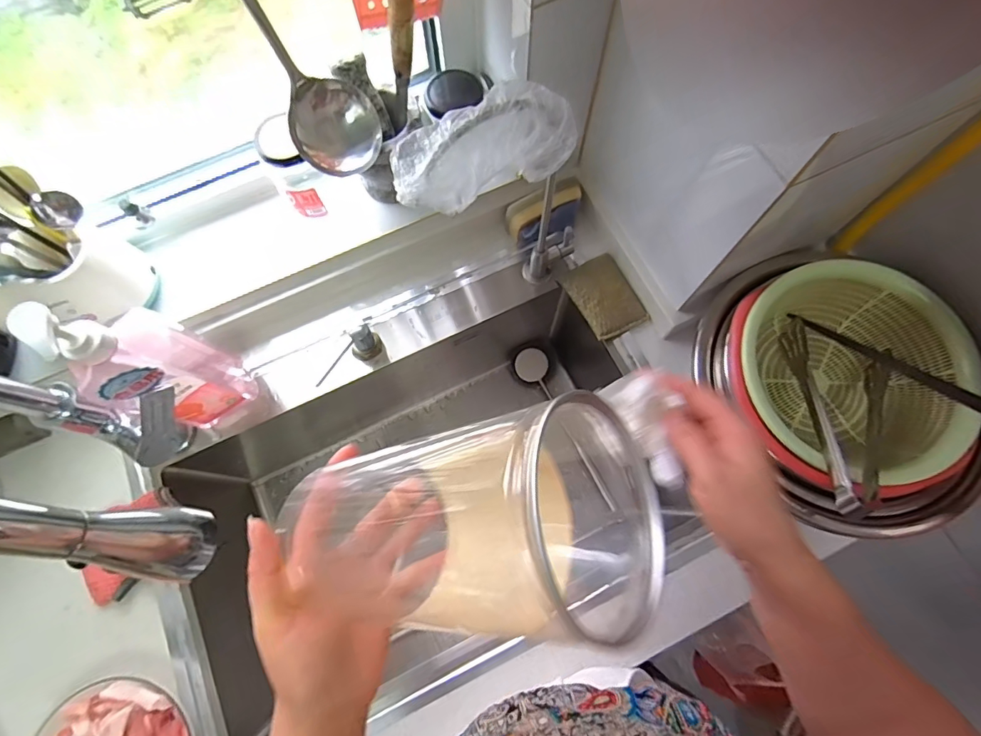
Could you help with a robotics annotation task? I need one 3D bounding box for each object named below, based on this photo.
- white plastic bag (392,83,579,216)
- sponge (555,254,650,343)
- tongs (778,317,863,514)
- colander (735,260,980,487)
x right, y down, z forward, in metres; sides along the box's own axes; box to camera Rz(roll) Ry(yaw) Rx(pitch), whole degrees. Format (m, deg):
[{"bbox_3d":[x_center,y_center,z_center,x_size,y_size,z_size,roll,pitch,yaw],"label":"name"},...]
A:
[{"bbox_3d":[-0.006,-0.183,0.387,0.159,0.052,0.072,-34,76,-8],"label":"white plastic bag"},{"bbox_3d":[0.158,-0.099,0.640,0.082,0.012,0.112,-29,75,-7],"label":"sponge"},{"bbox_3d":[0.339,0.038,0.491,0.021,0.035,0.229,10,50,4],"label":"tongs"},{"bbox_3d":[0.384,-0.001,0.523,0.240,0.081,0.211,5,74,3],"label":"colander"}]

